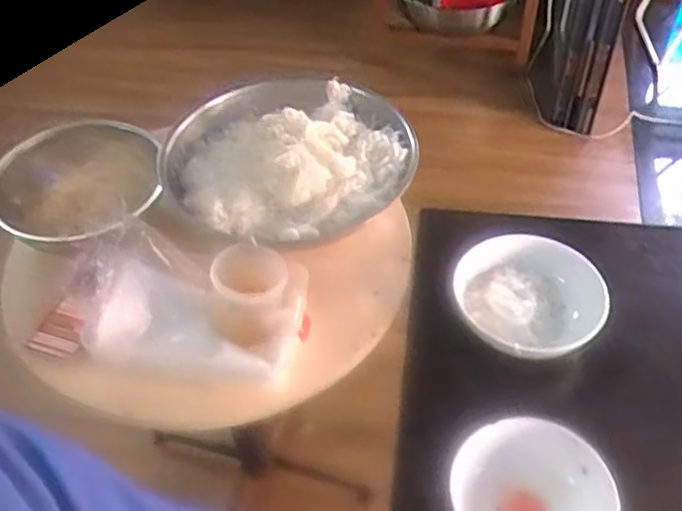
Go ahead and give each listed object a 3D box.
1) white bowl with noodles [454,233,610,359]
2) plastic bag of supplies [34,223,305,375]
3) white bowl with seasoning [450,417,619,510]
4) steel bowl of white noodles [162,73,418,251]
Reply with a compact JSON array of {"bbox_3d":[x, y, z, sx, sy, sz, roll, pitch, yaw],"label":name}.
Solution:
[{"bbox_3d":[0.248,0.055,0.922,0.189,0.073,0.177,-1,47,1],"label":"white bowl with noodles"},{"bbox_3d":[-0.224,0.061,0.889,0.353,0.108,0.152,7,48,9],"label":"plastic bag of supplies"},{"bbox_3d":[0.200,0.264,0.741,0.161,0.091,0.161,-1,47,1],"label":"white bowl with seasoning"},{"bbox_3d":[-0.080,-0.147,1.021,0.344,0.079,0.329,-1,47,1],"label":"steel bowl of white noodles"}]

